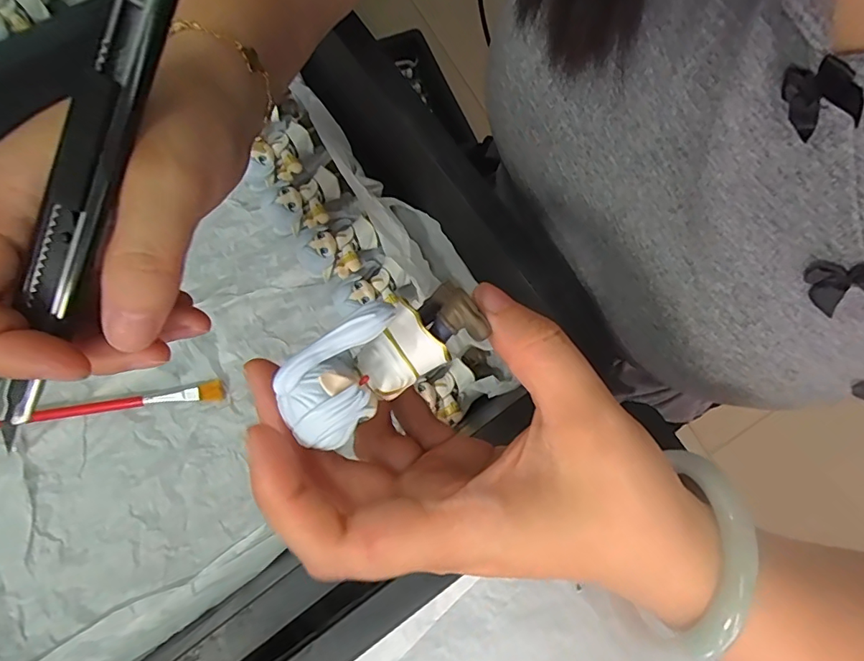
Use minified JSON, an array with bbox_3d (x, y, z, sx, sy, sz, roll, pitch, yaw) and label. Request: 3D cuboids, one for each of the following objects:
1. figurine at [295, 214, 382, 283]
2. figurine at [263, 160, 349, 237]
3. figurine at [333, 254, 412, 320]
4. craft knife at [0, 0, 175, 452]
[{"bbox_3d":[-0.058,-0.053,0.312,0.035,0.023,0.048,44,78,4],"label":"figurine"},{"bbox_3d":[-0.078,-0.085,0.315,0.031,0.026,0.057,37,77,3],"label":"figurine"},{"bbox_3d":[-0.038,-0.025,0.307,0.048,0.023,0.031,-34,83,-11],"label":"figurine"},{"bbox_3d":[-0.096,-0.033,0.133,0.015,0.011,0.134,25,99,4],"label":"craft knife"}]

